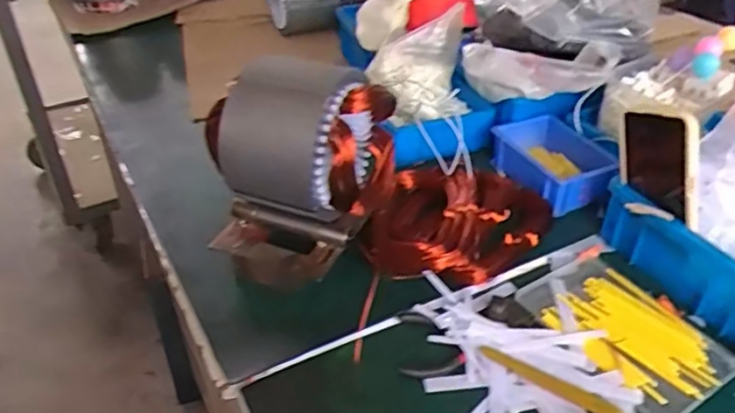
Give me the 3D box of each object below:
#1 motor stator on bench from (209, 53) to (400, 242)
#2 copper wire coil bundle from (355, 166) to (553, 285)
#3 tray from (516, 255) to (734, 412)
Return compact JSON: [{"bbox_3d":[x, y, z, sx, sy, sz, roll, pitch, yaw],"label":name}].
[{"bbox_3d":[-0.061,-0.068,0.656,0.154,0.157,0.142,16,40,20],"label":"motor stator on bench"},{"bbox_3d":[0.102,0.025,0.696,0.205,0.038,0.181,5,37,7],"label":"copper wire coil bundle"},{"bbox_3d":[0.250,0.115,0.609,0.127,0.009,0.184,-22,42,-26],"label":"tray"}]

